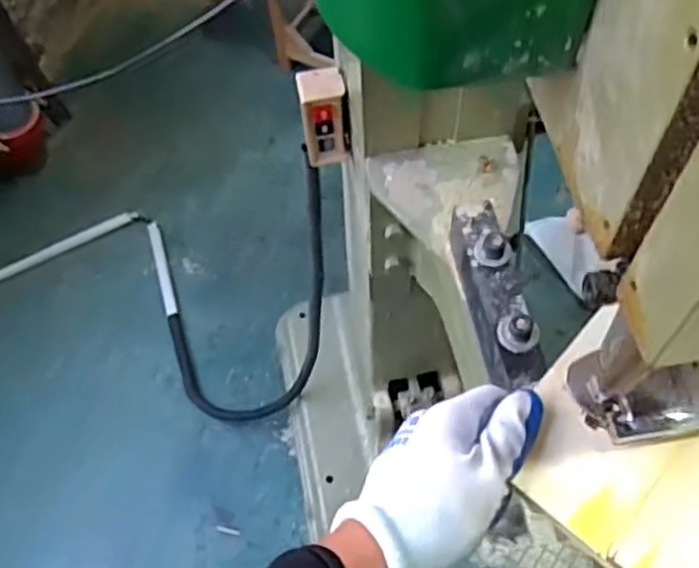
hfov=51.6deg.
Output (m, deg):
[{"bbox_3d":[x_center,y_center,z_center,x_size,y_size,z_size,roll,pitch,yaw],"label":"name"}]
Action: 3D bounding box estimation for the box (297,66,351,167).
[{"bbox_3d":[-0.027,-0.185,0.814,0.049,0.132,0.040,-6,59,-1],"label":"box"}]

